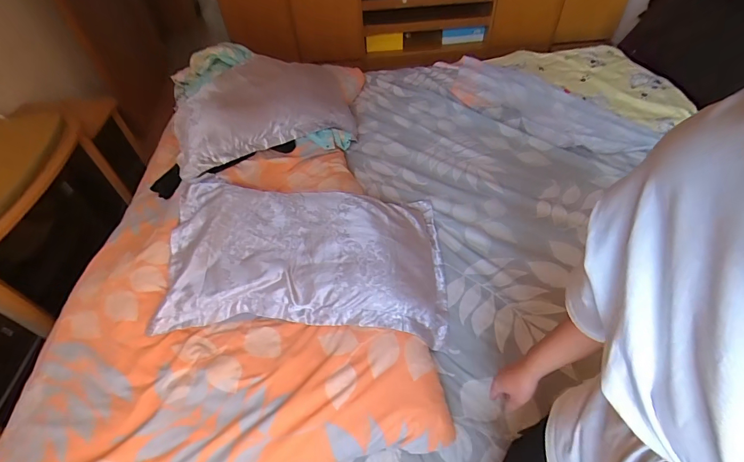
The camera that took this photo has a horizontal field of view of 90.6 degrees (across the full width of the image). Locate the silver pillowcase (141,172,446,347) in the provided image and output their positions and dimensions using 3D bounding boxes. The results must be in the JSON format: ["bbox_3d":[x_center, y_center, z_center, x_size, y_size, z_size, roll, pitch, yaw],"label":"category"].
[{"bbox_3d":[-0.163,0.055,0.994,0.708,0.171,0.456,-2,49,2],"label":"silver pillowcase"}]

